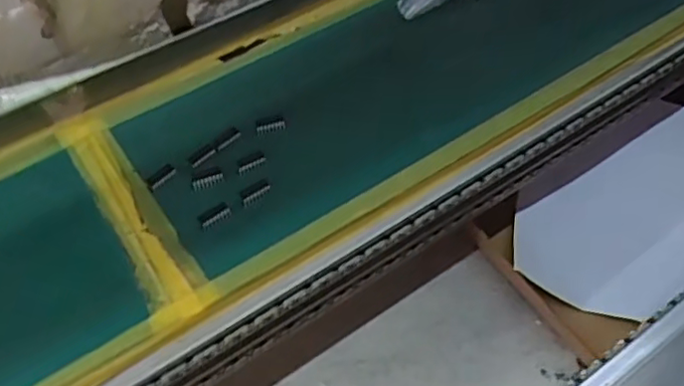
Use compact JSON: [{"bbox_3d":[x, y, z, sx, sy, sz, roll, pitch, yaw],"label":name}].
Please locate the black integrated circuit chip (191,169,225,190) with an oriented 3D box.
[{"bbox_3d":[-0.084,-0.008,0.388,0.021,0.004,0.009,-26,57,-16],"label":"black integrated circuit chip"}]

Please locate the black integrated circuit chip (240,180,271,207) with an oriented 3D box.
[{"bbox_3d":[-0.053,-0.001,0.381,0.021,0.004,0.007,-32,60,-20],"label":"black integrated circuit chip"}]

